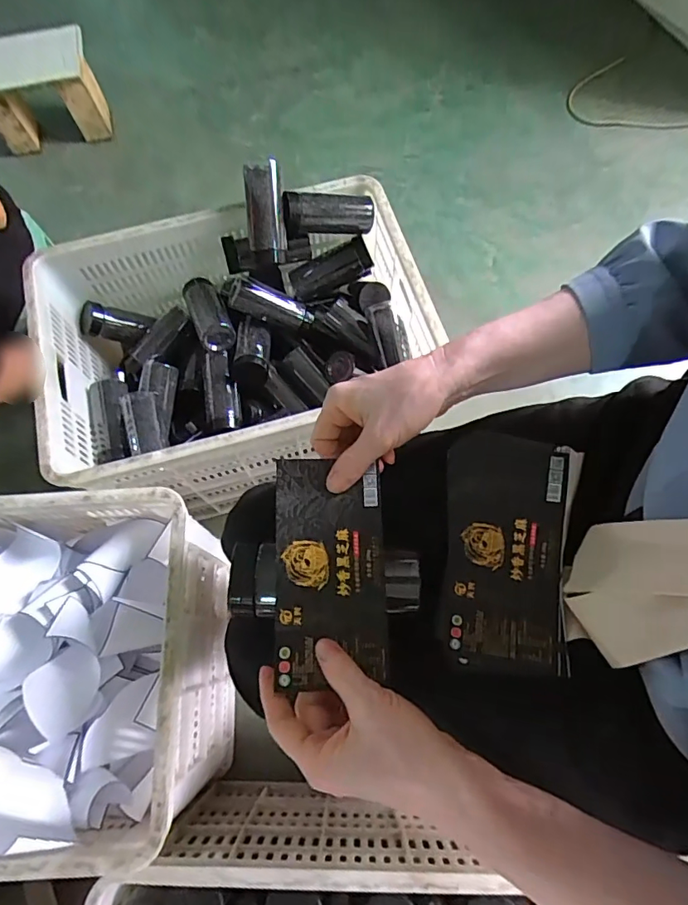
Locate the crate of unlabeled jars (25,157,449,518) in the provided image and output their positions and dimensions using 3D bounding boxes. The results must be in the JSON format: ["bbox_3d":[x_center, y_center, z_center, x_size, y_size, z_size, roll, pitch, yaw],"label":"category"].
[{"bbox_3d":[-0.180,-0.179,0.877,0.598,0.294,0.419,-16,70,-5],"label":"crate of unlabeled jars"}]

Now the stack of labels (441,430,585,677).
[{"bbox_3d":[0.137,0.080,0.421,0.107,0.032,0.191,10,70,4],"label":"stack of labels"}]

